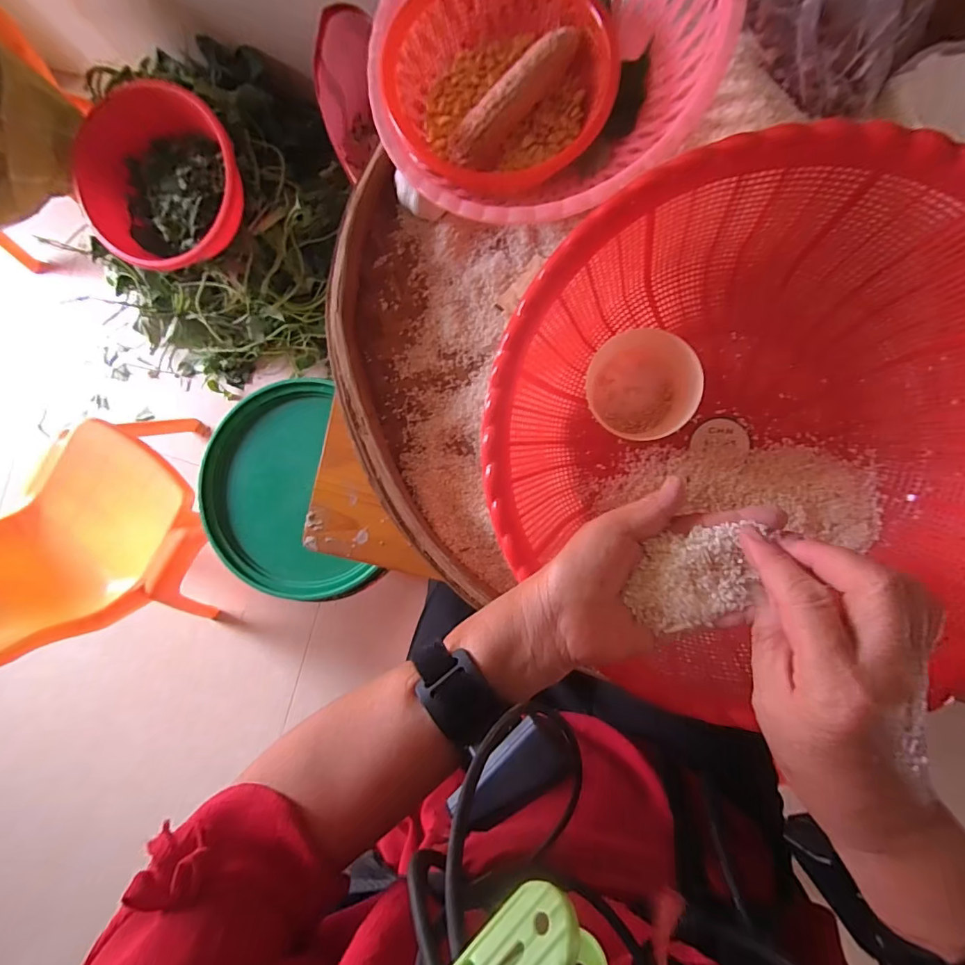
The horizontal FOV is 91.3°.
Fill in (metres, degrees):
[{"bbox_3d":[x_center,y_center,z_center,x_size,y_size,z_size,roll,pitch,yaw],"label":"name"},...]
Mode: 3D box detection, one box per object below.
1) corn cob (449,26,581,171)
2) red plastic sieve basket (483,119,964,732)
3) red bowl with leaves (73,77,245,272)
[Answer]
[{"bbox_3d":[0.025,-0.313,0.386,0.028,0.035,0.136,39,91,6],"label":"corn cob"},{"bbox_3d":[0.186,-0.023,0.330,0.345,0.147,0.330,0,87,5],"label":"red plastic sieve basket"},{"bbox_3d":[-0.598,-0.556,0.871,0.299,0.108,0.279,0,87,5],"label":"red bowl with leaves"}]

